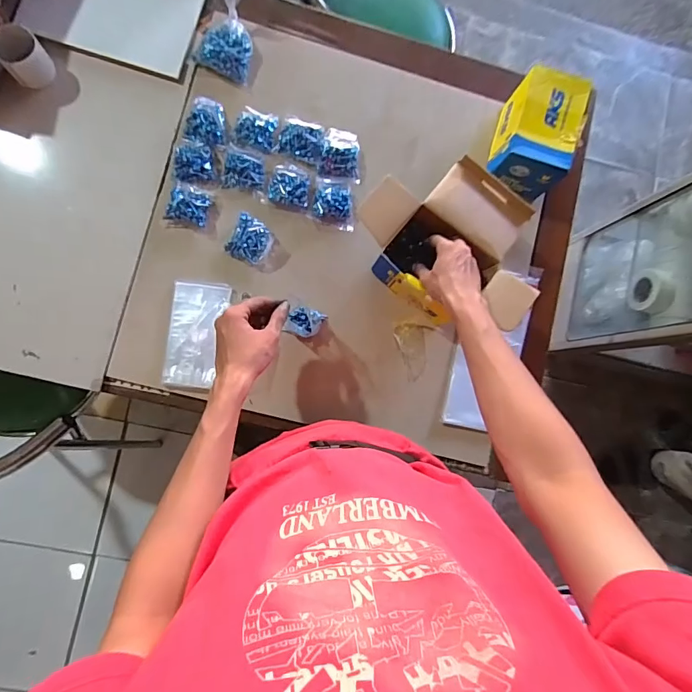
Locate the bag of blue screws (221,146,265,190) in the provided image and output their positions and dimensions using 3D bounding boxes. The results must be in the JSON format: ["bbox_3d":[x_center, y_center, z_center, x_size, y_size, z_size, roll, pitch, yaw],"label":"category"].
[{"bbox_3d":[-0.155,-0.270,0.668,0.061,0.021,0.056,3,86,-6],"label":"bag of blue screws"}]

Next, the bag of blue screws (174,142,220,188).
[{"bbox_3d":[-0.226,-0.274,0.664,0.065,0.014,0.062,6,86,-6],"label":"bag of blue screws"}]

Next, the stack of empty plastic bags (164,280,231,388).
[{"bbox_3d":[-0.223,-0.018,0.650,0.081,0.022,0.157,6,86,-6],"label":"stack of empty plastic bags"}]

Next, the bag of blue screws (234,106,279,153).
[{"bbox_3d":[-0.135,-0.334,0.676,0.065,0.017,0.057,9,85,-6],"label":"bag of blue screws"}]

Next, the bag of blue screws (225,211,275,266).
[{"bbox_3d":[-0.144,-0.159,0.664,0.060,0.024,0.061,31,83,-3],"label":"bag of blue screws"}]

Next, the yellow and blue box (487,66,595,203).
[{"bbox_3d":[0.295,-0.328,0.686,0.104,0.099,0.165,20,84,-5],"label":"yellow and blue box"}]

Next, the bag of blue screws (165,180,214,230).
[{"bbox_3d":[-0.235,-0.213,0.657,0.060,0.020,0.058,15,85,-5],"label":"bag of blue screws"}]

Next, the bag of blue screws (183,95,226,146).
[{"bbox_3d":[-0.213,-0.343,0.668,0.060,0.015,0.077,1,86,-6],"label":"bag of blue screws"}]

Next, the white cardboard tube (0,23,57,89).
[{"bbox_3d":[-0.461,-0.415,0.622,0.060,0.051,0.061,0,86,-6],"label":"white cardboard tube"}]

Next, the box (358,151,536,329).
[{"bbox_3d":[0.158,-0.150,0.639,0.252,0.106,0.196,42,83,-2],"label":"box"}]

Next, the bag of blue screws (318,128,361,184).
[{"bbox_3d":[-0.007,-0.302,0.689,0.063,0.022,0.081,7,85,-6],"label":"bag of blue screws"}]

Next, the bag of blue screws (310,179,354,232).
[{"bbox_3d":[-0.018,-0.222,0.681,0.067,0.027,0.075,10,85,-6],"label":"bag of blue screws"}]

